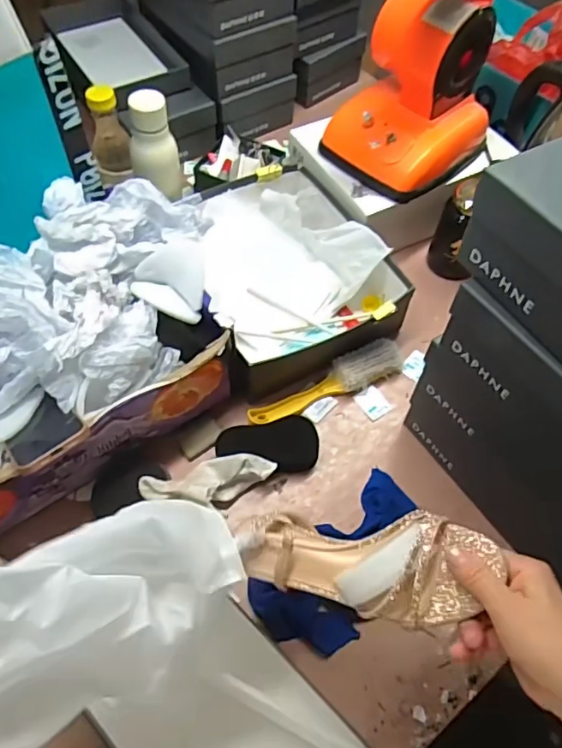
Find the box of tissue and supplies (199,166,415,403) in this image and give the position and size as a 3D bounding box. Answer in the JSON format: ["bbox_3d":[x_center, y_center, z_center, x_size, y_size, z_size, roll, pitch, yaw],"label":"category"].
[{"bbox_3d":[0.003,-0.155,0.800,0.257,0.108,0.327,-19,61,-13],"label":"box of tissue and supplies"}]

